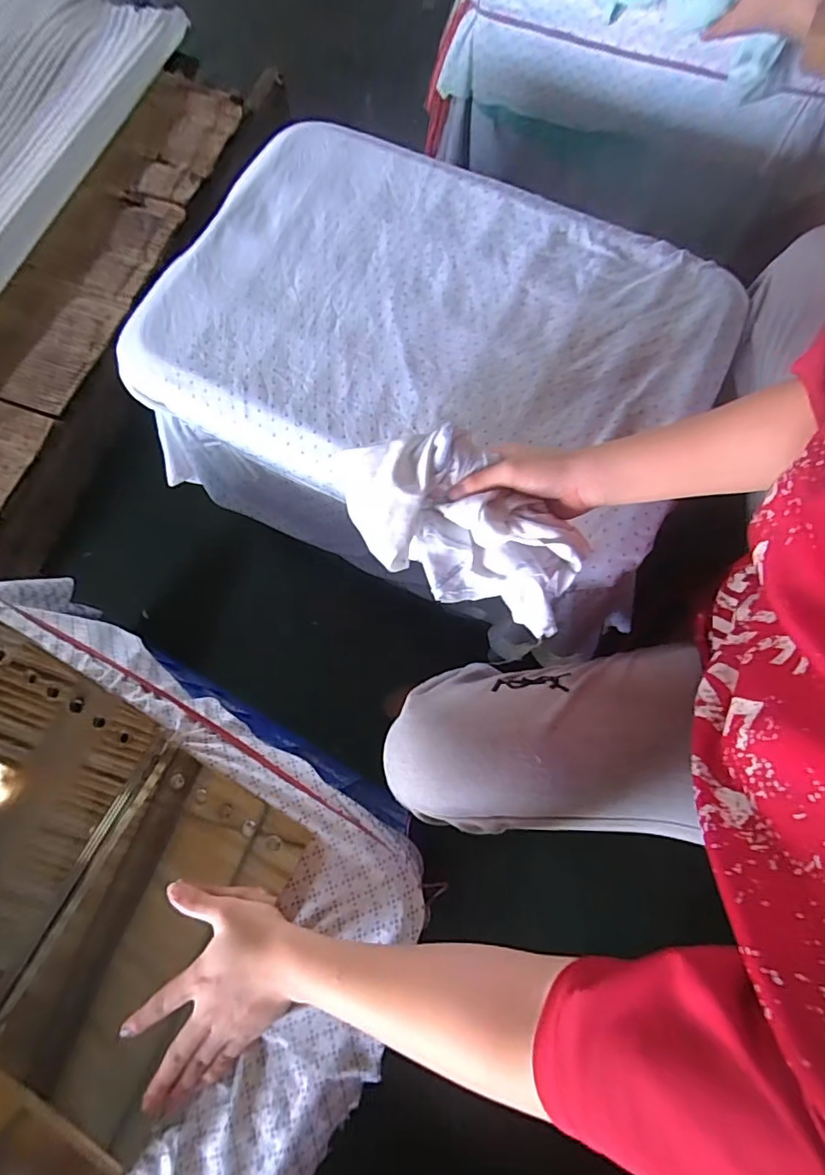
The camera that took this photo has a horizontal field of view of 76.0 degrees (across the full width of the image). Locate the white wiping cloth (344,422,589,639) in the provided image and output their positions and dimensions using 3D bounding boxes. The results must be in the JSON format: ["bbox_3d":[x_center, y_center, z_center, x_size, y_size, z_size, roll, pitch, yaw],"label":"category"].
[{"bbox_3d":[0.038,-0.048,0.434,0.209,0.065,0.115,41,82,9],"label":"white wiping cloth"}]

